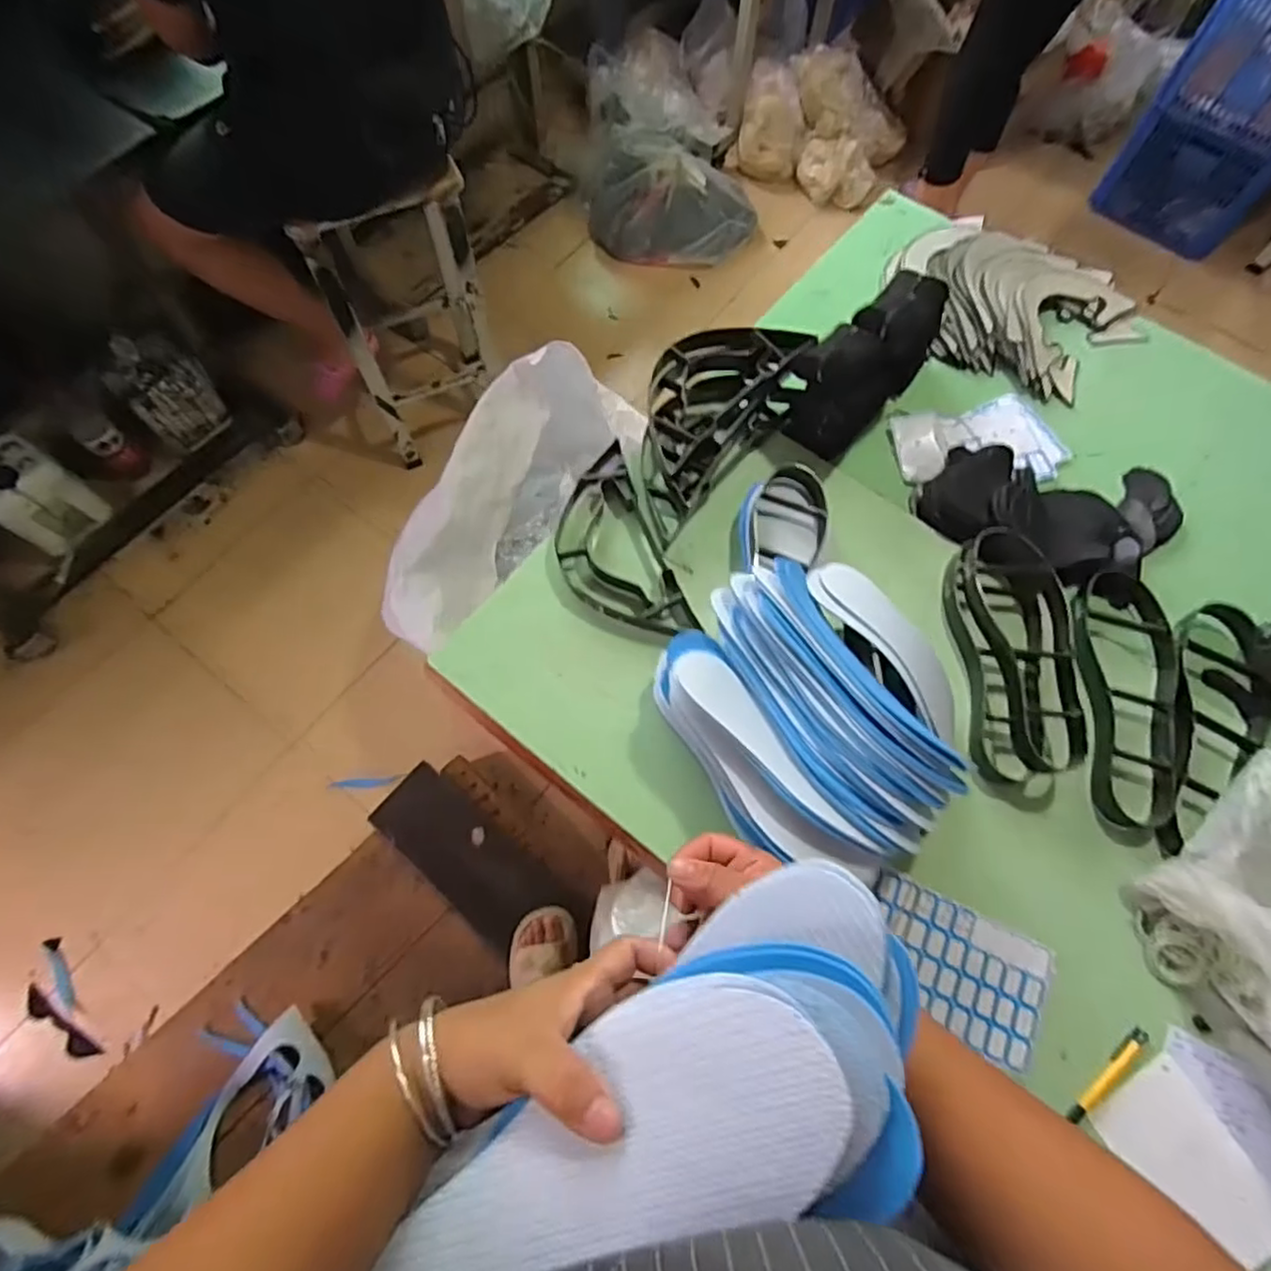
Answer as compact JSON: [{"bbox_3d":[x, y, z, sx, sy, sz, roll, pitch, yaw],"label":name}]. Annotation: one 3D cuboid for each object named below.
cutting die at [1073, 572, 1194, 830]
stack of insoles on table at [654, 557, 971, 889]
[{"bbox_3d":[0.558,0.066,0.750,0.113,0.057,0.300,4,75,3],"label":"cutting die"},{"bbox_3d":[0.185,0.073,0.669,0.270,0.134,0.297,-43,77,-9],"label":"stack of insoles on table"}]

